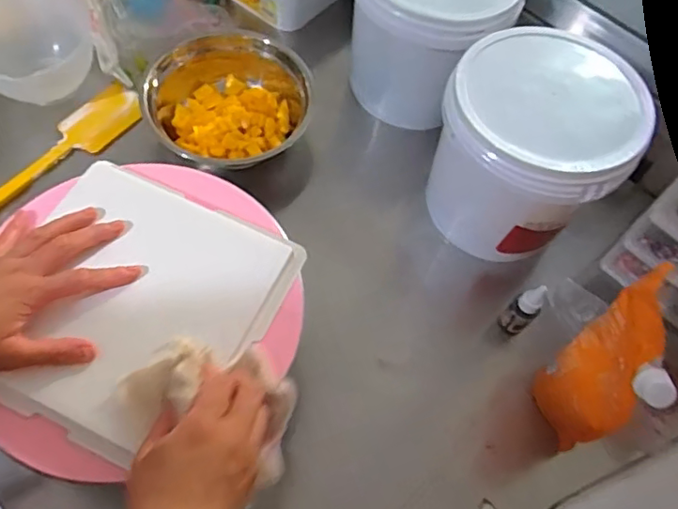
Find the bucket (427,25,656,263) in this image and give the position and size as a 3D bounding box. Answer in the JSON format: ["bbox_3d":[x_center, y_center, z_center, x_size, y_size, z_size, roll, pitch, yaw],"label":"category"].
[{"bbox_3d":[0.207,-0.119,0.664,0.185,0.187,0.186,2,62,-3],"label":"bucket"}]

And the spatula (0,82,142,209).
[{"bbox_3d":[-0.366,-0.099,0.694,0.068,0.023,0.323,35,65,14],"label":"spatula"}]

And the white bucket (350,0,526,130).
[{"bbox_3d":[0.118,-0.295,0.759,0.184,0.190,0.182,2,62,-3],"label":"white bucket"}]

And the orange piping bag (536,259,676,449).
[{"bbox_3d":[0.240,0.104,0.549,0.049,0.188,0.126,10,62,1],"label":"orange piping bag"}]

